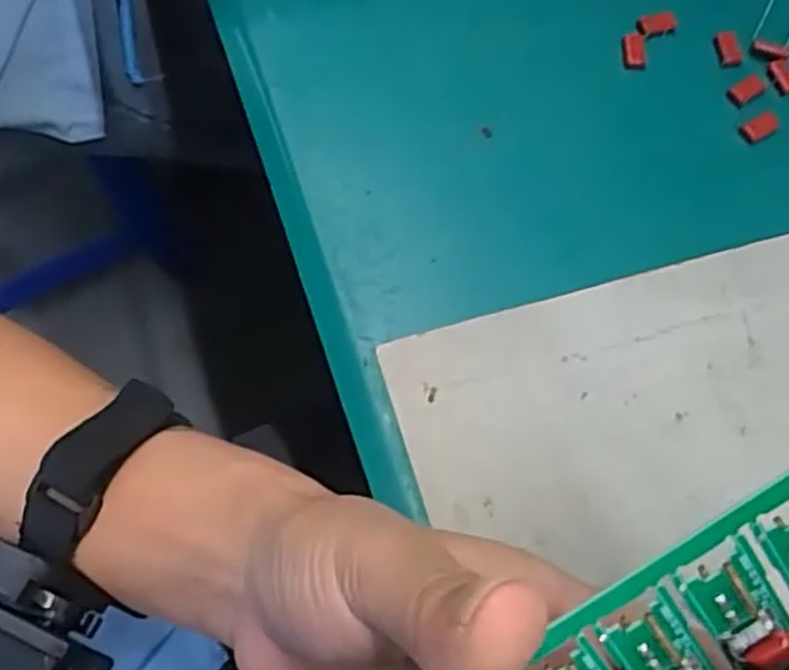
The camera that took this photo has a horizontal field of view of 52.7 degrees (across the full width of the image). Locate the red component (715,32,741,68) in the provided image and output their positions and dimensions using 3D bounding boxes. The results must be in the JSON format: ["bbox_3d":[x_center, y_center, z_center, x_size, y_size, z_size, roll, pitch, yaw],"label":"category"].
[{"bbox_3d":[0.151,-0.129,0.360,0.010,0.004,0.017,-5,70,-4],"label":"red component"}]

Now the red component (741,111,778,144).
[{"bbox_3d":[0.160,-0.091,0.346,0.017,0.004,0.009,-31,74,-13],"label":"red component"}]

